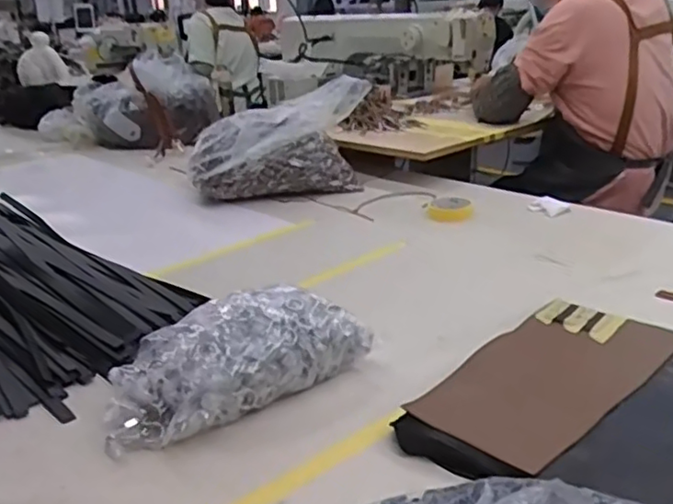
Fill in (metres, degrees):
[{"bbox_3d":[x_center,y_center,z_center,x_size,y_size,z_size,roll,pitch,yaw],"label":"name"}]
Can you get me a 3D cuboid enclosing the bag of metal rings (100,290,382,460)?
[{"bbox_3d":[-0.105,0.110,0.699,0.290,0.102,0.121,-13,24,-25],"label":"bag of metal rings"}]

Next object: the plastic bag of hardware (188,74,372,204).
[{"bbox_3d":[-0.116,-0.230,1.404,0.382,0.203,0.219,-3,21,0],"label":"plastic bag of hardware"}]

